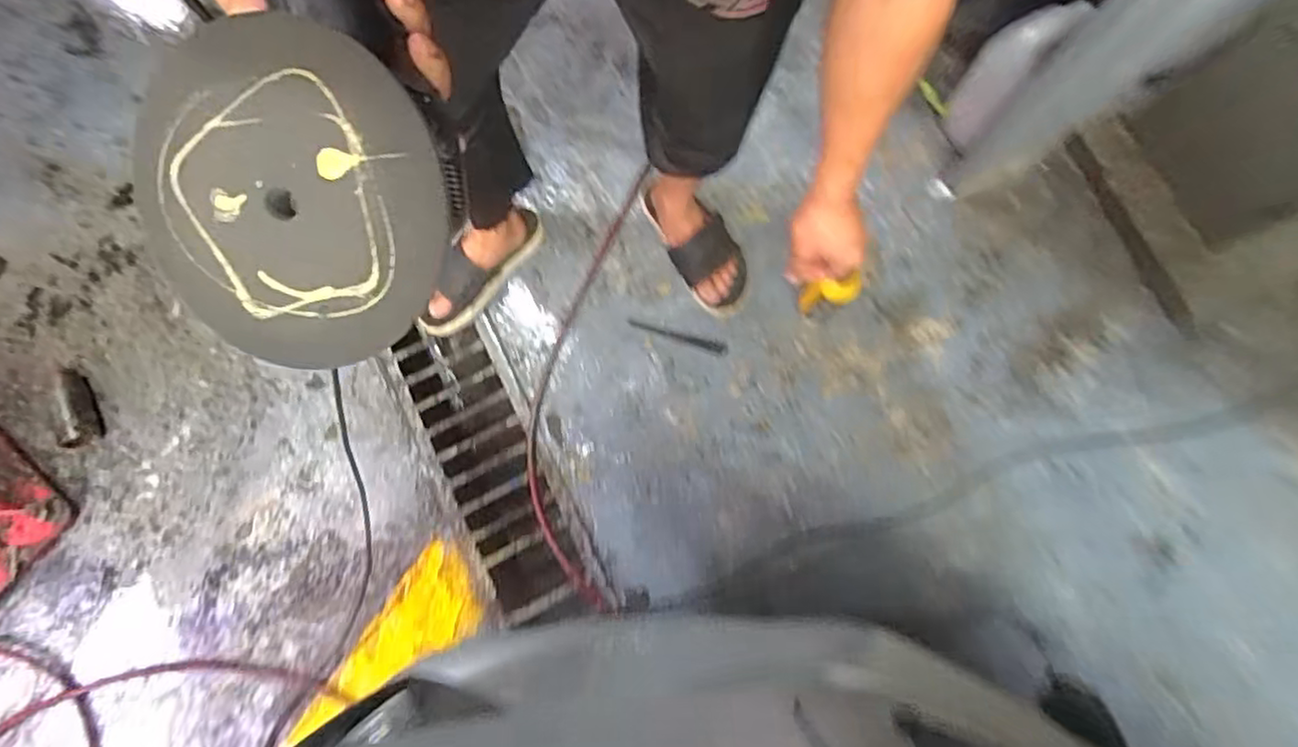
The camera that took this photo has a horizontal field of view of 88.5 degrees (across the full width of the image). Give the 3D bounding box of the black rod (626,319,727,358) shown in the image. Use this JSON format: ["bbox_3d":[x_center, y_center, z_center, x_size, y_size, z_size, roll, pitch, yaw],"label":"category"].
[{"bbox_3d":[0.049,-0.063,1.176,0.180,0.014,0.021,17,80,5],"label":"black rod"}]

